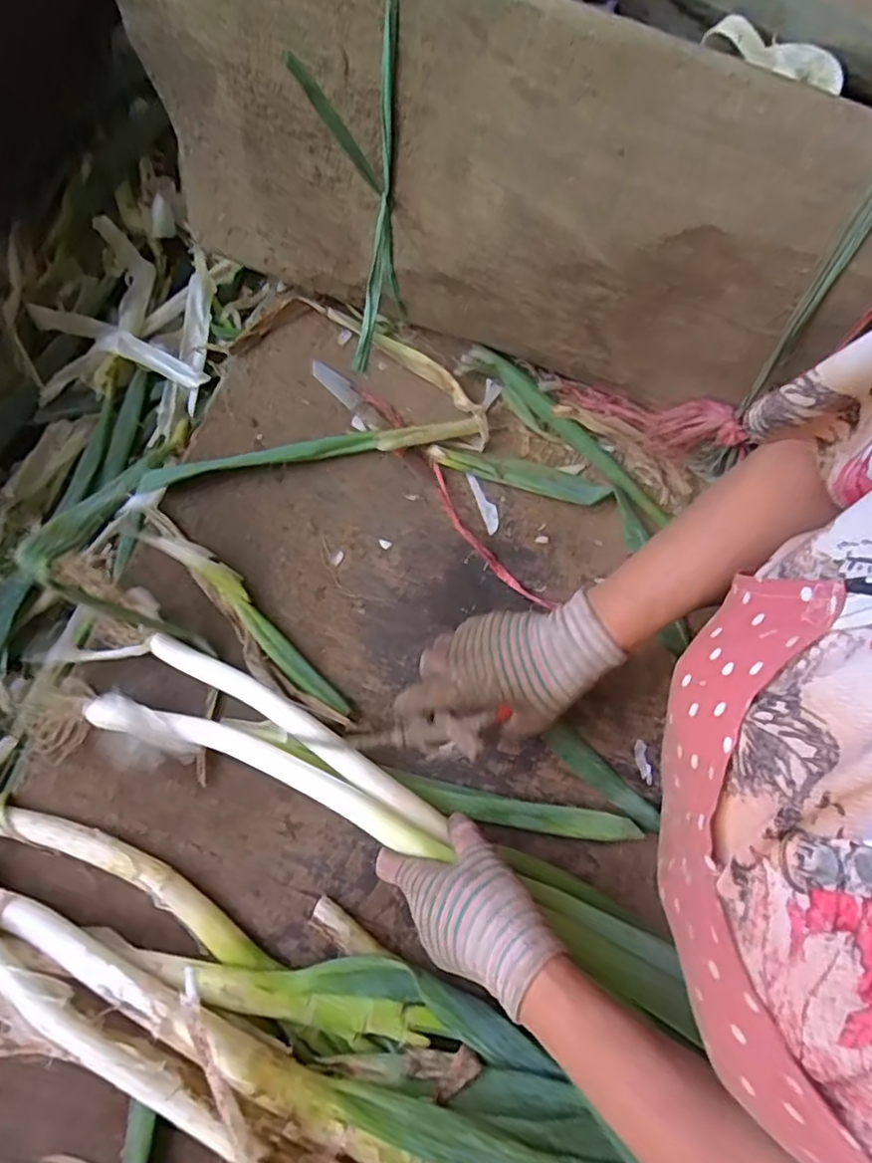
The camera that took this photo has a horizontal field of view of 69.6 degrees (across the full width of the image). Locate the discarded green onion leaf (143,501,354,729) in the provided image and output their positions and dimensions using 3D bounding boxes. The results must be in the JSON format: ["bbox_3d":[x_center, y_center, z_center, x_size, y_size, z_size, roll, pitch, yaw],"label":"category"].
[{"bbox_3d":[-0.178,0.032,0.569,0.042,0.018,0.263,-44,80,-10],"label":"discarded green onion leaf"}]

